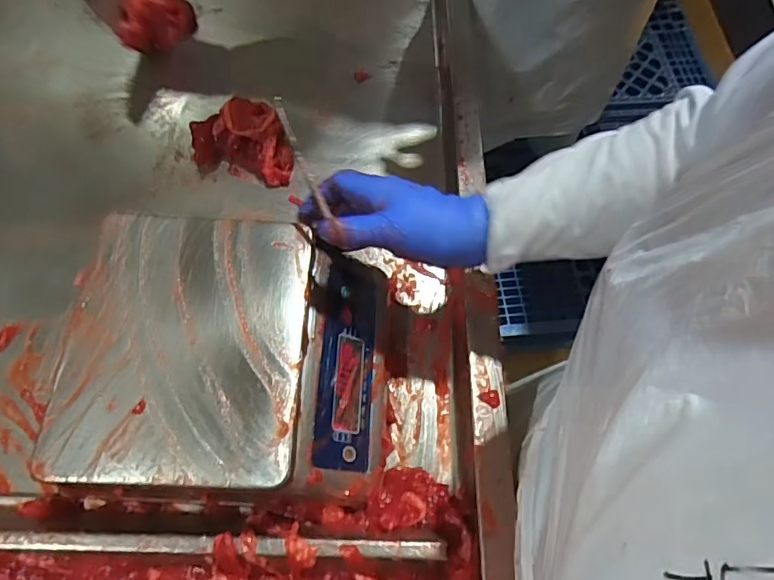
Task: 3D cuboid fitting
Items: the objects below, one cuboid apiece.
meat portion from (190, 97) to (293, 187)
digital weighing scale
[{"bbox_3d":[-0.174,-0.172,0.631,0.105,0.043,0.106,1,65,-2],"label":"meat portion"},{"bbox_3d":[-0.130,0.056,0.466,0.255,0.094,0.224,2,65,-2],"label":"digital weighing scale"}]

